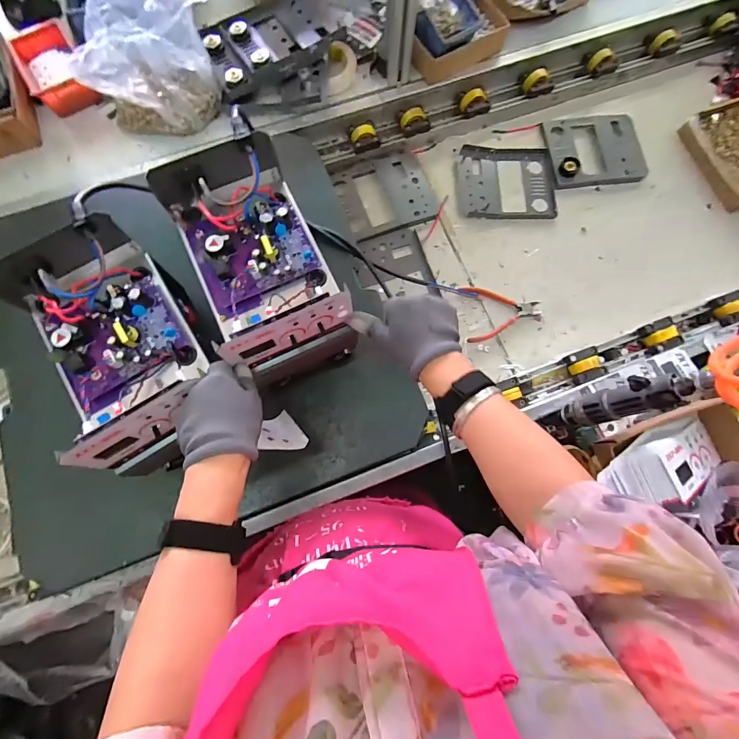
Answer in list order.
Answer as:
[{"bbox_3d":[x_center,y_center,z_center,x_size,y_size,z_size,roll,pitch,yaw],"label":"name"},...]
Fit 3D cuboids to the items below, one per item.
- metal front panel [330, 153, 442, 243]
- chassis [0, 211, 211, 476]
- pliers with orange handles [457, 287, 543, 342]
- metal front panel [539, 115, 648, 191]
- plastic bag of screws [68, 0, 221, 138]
[{"bbox_3d":[0.030,-0.340,0.726,0.177,0.016,0.156,-18,78,-5],"label":"metal front panel"},{"bbox_3d":[-0.286,-0.025,0.423,0.146,0.098,0.249,-31,79,-7],"label":"chassis"},{"bbox_3d":[0.242,-0.109,0.683,0.137,0.014,0.107,-6,77,-2],"label":"pliers with orange handles"},{"bbox_3d":[0.455,-0.446,0.754,0.187,0.019,0.160,-5,77,-2],"label":"metal front panel"},{"bbox_3d":[-0.337,-0.468,0.579,0.191,0.191,0.094,-24,78,-6],"label":"plastic bag of screws"}]

